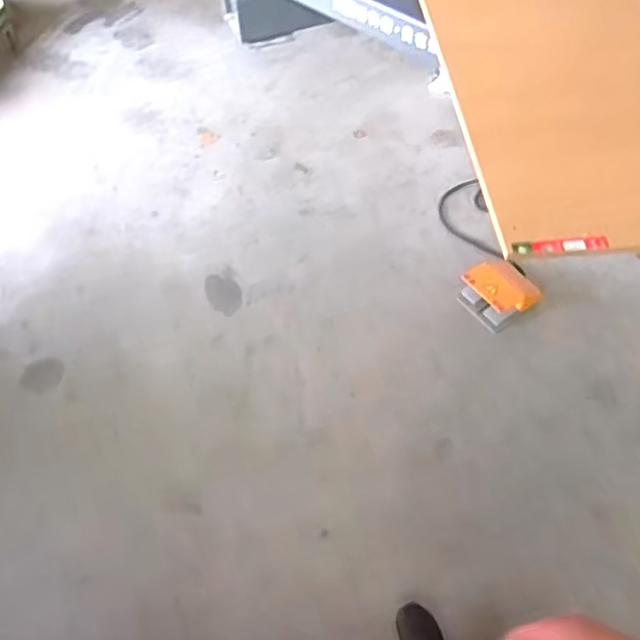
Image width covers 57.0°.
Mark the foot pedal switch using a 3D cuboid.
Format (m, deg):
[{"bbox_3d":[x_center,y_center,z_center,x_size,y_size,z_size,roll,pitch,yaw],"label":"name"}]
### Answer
[{"bbox_3d":[0.568,-0.094,1.838,0.237,0.165,0.185,-28,66,-15],"label":"foot pedal switch"}]

